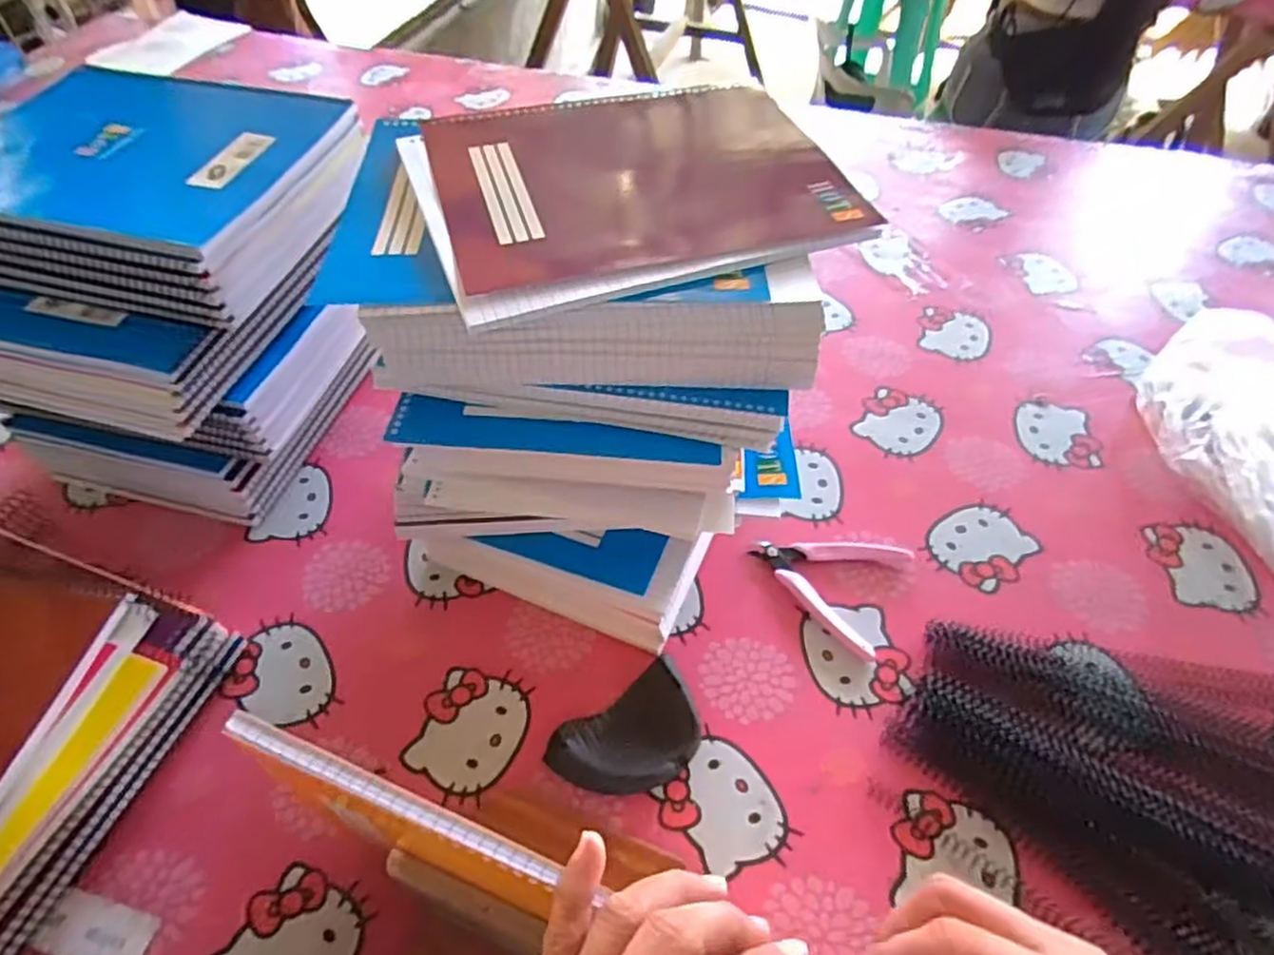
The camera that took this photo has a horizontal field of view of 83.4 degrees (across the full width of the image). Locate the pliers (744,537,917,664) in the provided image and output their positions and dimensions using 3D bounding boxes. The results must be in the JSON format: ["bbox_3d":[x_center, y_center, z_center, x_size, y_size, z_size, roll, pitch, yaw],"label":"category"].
[{"bbox_3d":[0.163,0.070,0.555,0.096,0.011,0.114,-34,60,-24],"label":"pliers"}]

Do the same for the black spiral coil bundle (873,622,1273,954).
[{"bbox_3d":[0.326,0.191,0.467,0.281,0.019,0.247,28,57,19],"label":"black spiral coil bundle"}]

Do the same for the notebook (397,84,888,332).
[{"bbox_3d":[-0.004,-0.188,0.448,0.253,0.010,0.198,-17,55,-14],"label":"notebook"}]

